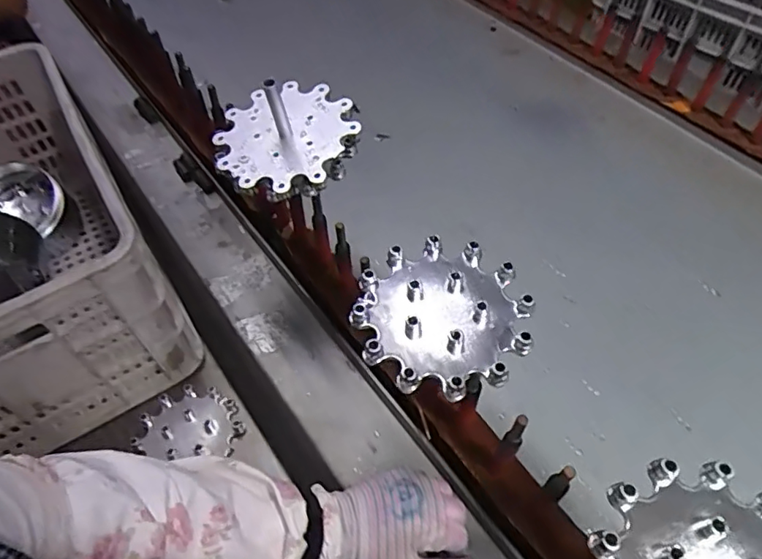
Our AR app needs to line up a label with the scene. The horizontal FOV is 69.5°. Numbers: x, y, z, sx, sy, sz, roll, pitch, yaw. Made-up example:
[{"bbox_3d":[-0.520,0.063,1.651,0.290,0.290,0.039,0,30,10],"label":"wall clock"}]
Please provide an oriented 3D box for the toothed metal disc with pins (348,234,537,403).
[{"bbox_3d":[0.050,0.030,0.456,0.140,0.025,0.136,0,53,0],"label":"toothed metal disc with pins"}]

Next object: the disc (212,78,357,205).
[{"bbox_3d":[-0.098,-0.158,0.560,0.144,0.079,0.140,0,53,0],"label":"disc"}]

